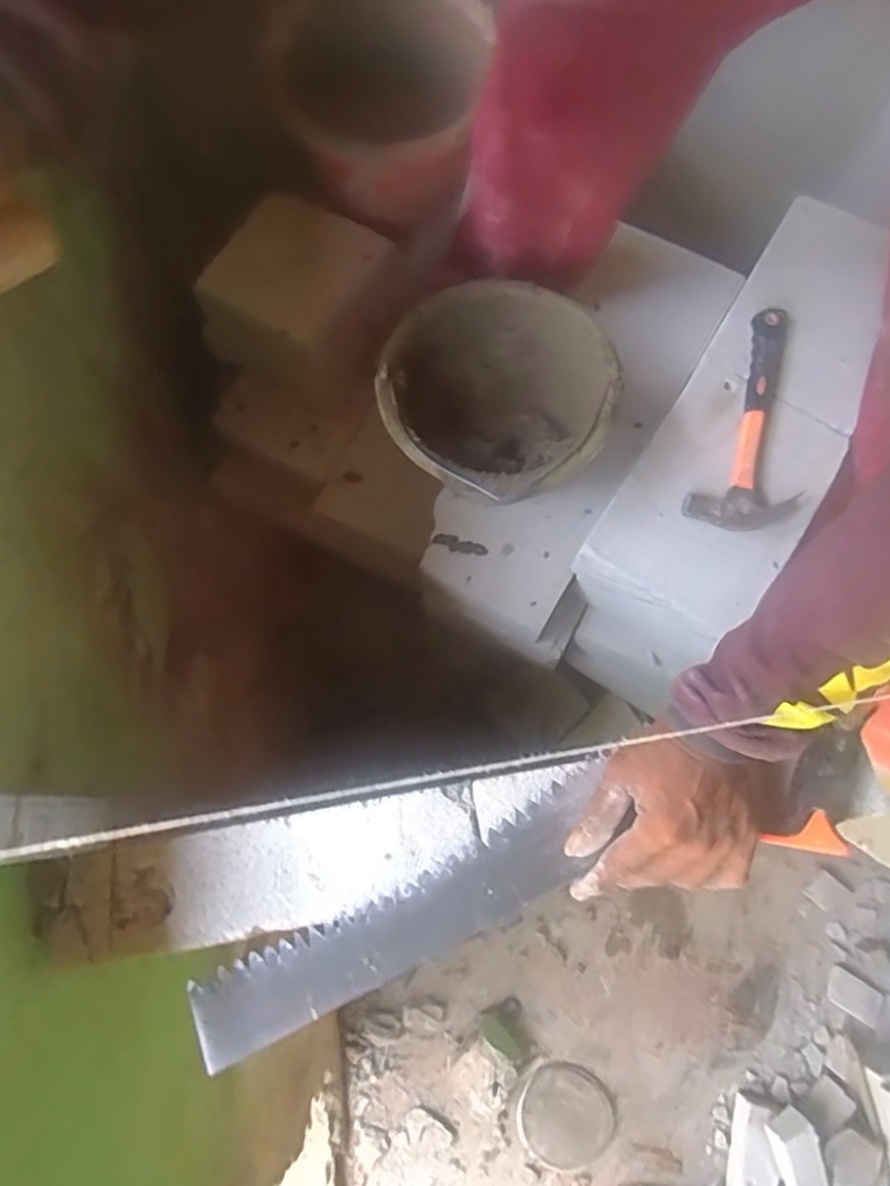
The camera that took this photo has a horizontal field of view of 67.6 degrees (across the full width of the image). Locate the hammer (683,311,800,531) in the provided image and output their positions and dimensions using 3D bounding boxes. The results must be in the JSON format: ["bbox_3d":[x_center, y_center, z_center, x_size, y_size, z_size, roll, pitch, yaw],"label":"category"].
[{"bbox_3d":[0.370,-0.197,0.752,0.111,0.030,0.291,24,73,6],"label":"hammer"}]

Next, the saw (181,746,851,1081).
[{"bbox_3d":[0.043,0.200,0.447,0.426,0.020,0.102,-21,74,-6],"label":"saw"}]

